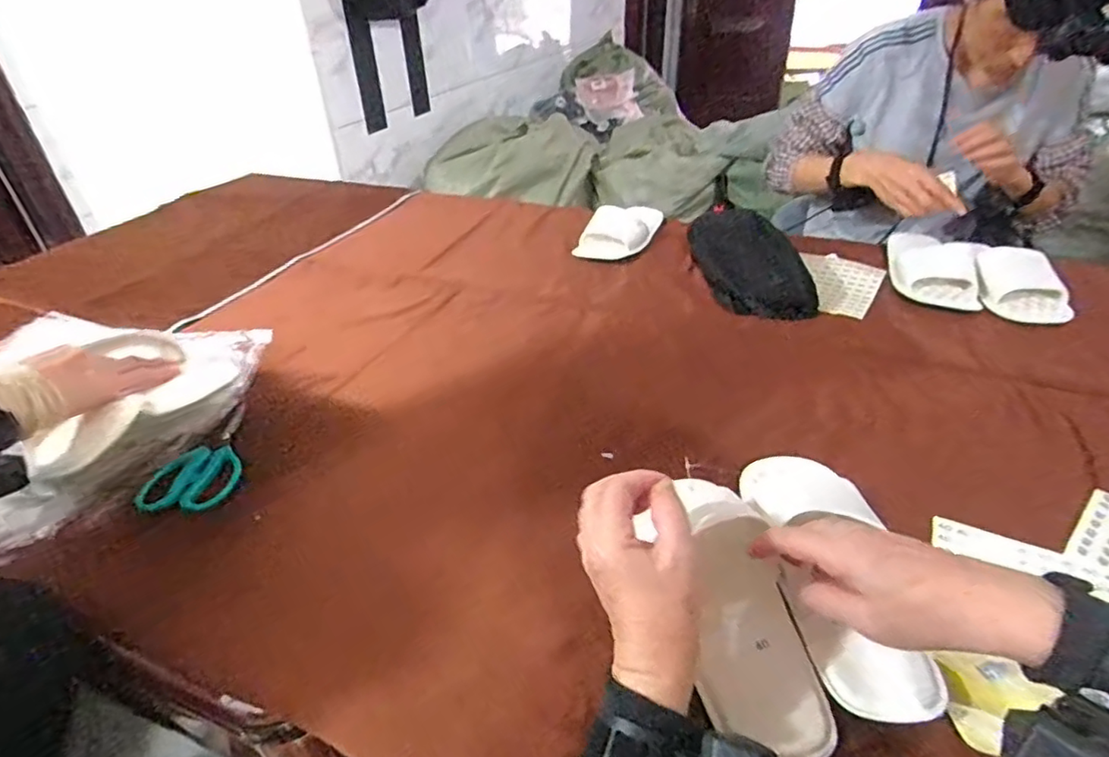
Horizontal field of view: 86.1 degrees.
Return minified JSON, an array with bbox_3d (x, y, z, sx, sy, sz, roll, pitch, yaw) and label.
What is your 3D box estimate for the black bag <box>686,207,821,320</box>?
[{"bbox_3d":[0.289,-0.198,0.900,0.144,0.083,0.285,-2,36,-1],"label":"black bag"}]

